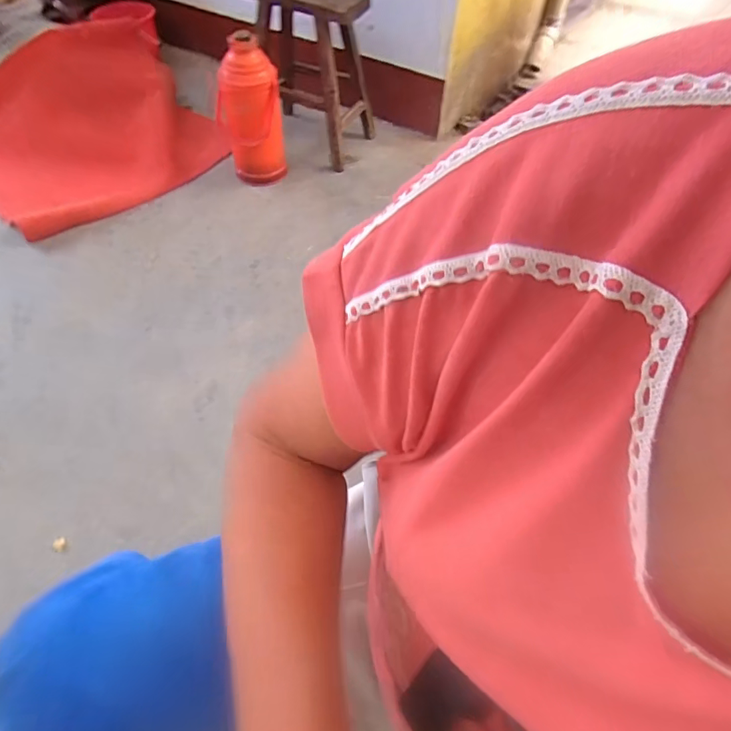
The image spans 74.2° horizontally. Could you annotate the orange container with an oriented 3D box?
[{"bbox_3d":[-0.316,-0.688,1.342,0.172,0.361,0.135,-13,54,-11],"label":"orange container"}]

